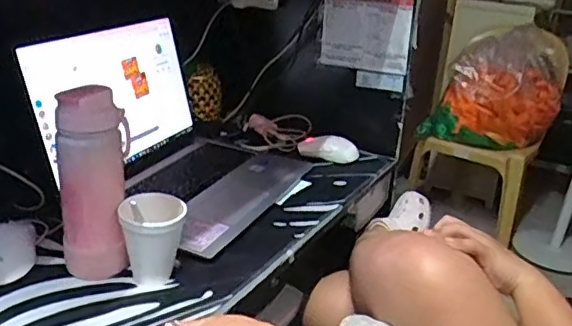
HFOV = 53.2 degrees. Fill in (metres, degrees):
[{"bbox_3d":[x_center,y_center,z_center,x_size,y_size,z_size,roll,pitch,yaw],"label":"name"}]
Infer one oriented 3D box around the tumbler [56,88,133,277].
[{"bbox_3d":[-0.227,0.021,0.671,0.076,0.210,0.062,1,22,-5],"label":"tumbler"}]

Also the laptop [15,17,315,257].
[{"bbox_3d":[-0.155,-0.069,0.896,0.309,0.225,0.357,13,24,22],"label":"laptop"}]

